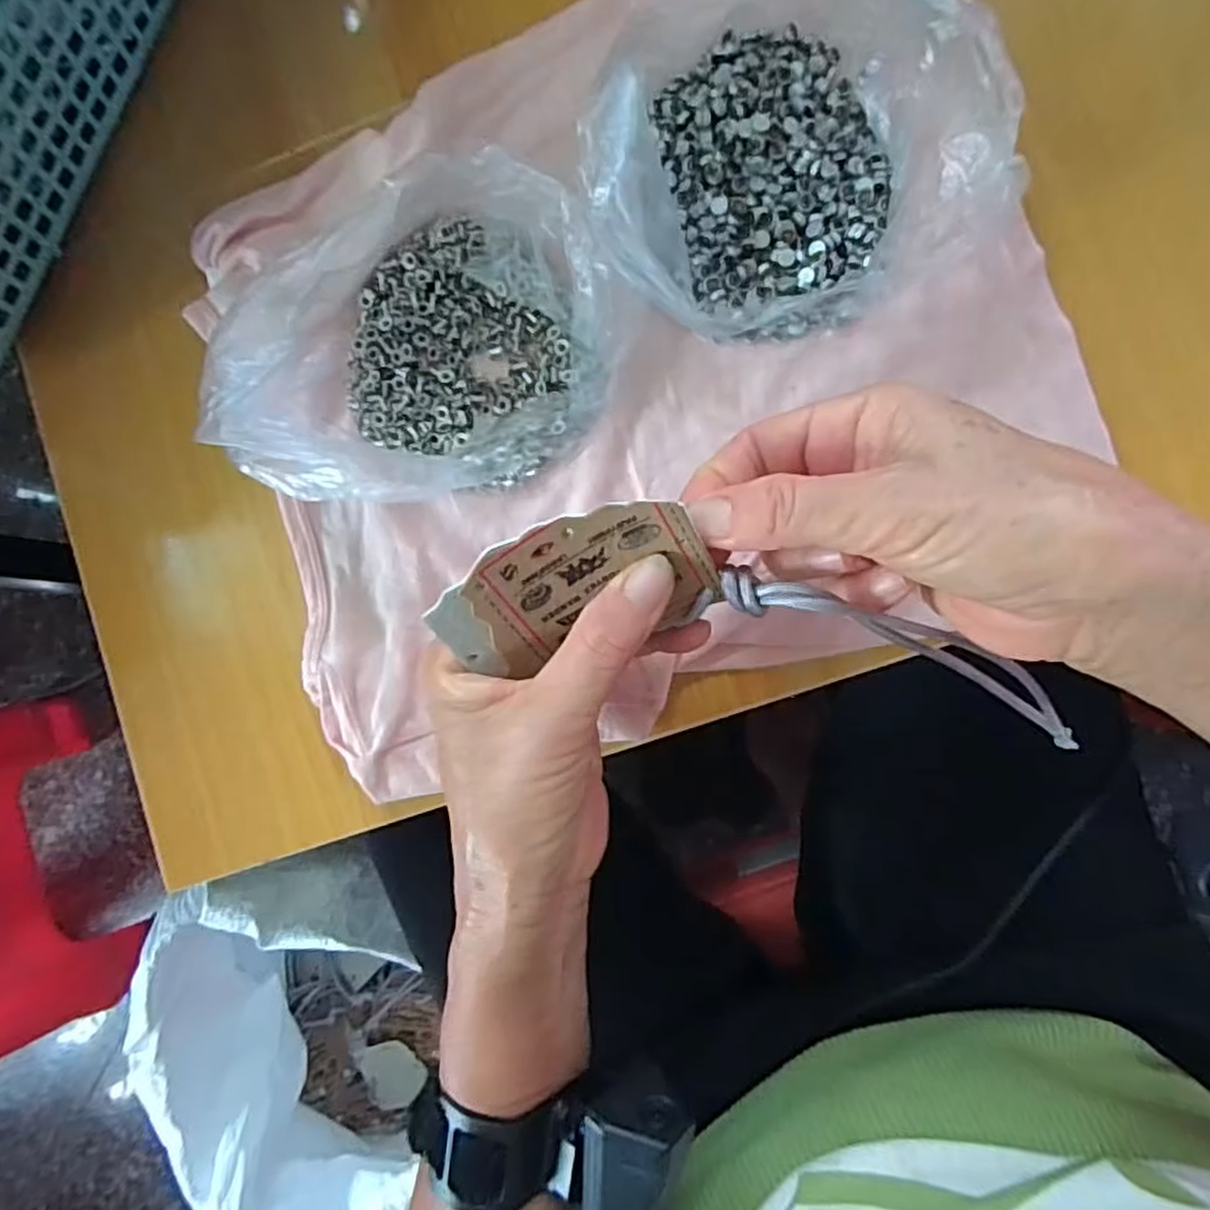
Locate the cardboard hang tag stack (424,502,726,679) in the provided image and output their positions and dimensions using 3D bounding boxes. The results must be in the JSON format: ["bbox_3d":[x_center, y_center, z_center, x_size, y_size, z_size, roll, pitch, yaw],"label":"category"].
[{"bbox_3d":[-0.009,-0.005,0.219,0.085,0.005,0.046,-19,124,2],"label":"cardboard hang tag stack"}]

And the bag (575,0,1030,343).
[{"bbox_3d":[0.060,-0.161,0.256,0.129,0.064,0.132,-38,85,4],"label":"bag"}]

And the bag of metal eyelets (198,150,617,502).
[{"bbox_3d":[-0.068,-0.103,0.272,0.142,0.058,0.125,-2,88,7],"label":"bag of metal eyelets"}]

